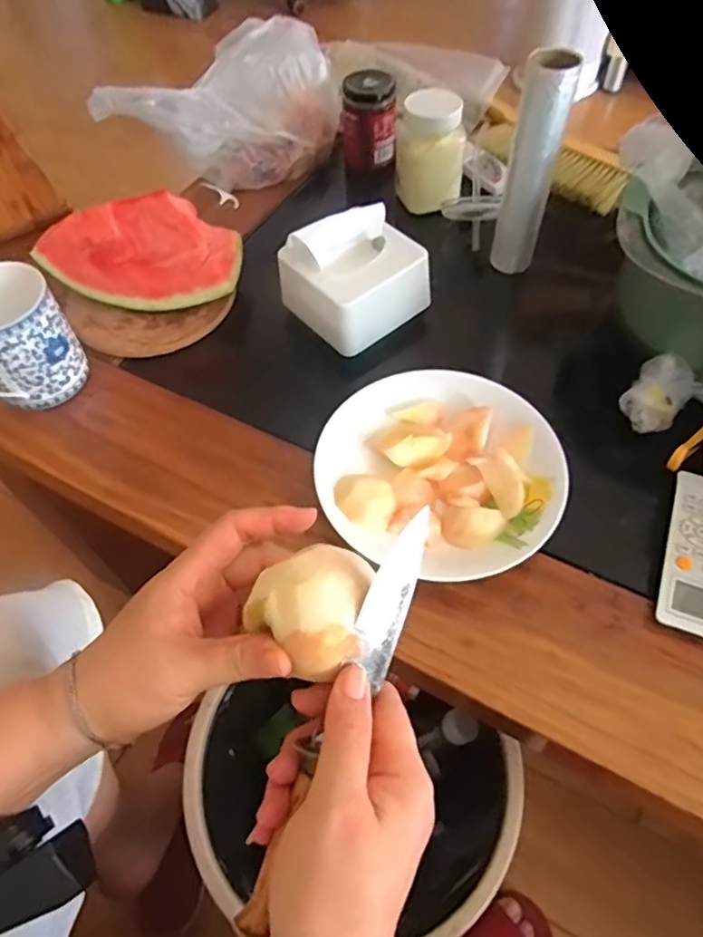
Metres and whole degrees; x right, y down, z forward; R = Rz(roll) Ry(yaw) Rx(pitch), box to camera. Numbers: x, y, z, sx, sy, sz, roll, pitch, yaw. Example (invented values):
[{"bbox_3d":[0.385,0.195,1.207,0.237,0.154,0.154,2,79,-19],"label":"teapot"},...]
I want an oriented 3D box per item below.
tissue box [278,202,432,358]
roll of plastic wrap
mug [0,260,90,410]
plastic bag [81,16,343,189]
[{"bbox_3d":[0.001,-0.188,0.569,0.111,0.088,0.098,-33,61,-19],"label":"tissue box"},{"bbox_3d":[0.176,-0.292,0.582,0.044,0.200,0.035,13,58,11],"label":"roll of plastic wrap"},{"bbox_3d":[-0.295,-0.107,0.528,0.089,0.102,0.099,-30,60,-17],"label":"mug"},{"bbox_3d":[-0.153,-0.442,0.736,0.288,0.133,0.119,-22,58,-12],"label":"plastic bag"}]

